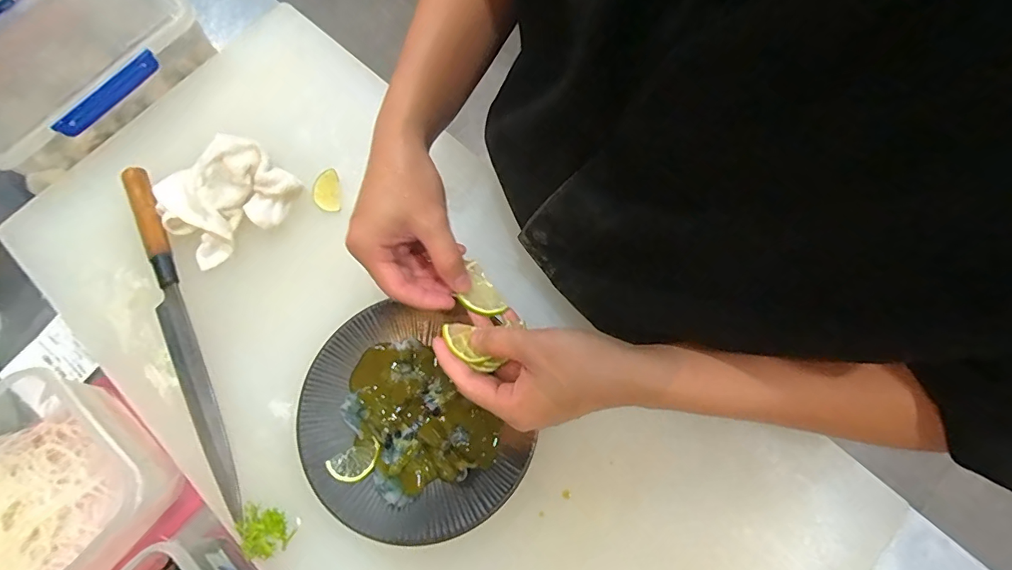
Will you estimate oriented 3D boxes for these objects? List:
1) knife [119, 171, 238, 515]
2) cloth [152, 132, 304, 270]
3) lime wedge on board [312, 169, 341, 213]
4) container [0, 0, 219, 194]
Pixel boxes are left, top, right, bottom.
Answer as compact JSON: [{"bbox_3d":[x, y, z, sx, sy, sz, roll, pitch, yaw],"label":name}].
[{"bbox_3d":[-0.307,0.040,0.429,0.034,0.025,0.347,-24,73,-6],"label":"knife"},{"bbox_3d":[-0.284,-0.092,0.451,0.120,0.042,0.116,37,76,12],"label":"cloth"},{"bbox_3d":[-0.182,-0.095,0.467,0.025,0.007,0.044,-7,72,-1],"label":"lime wedge on board"},{"bbox_3d":[-0.464,-0.245,0.498,0.178,0.058,0.251,41,77,13],"label":"container"}]

